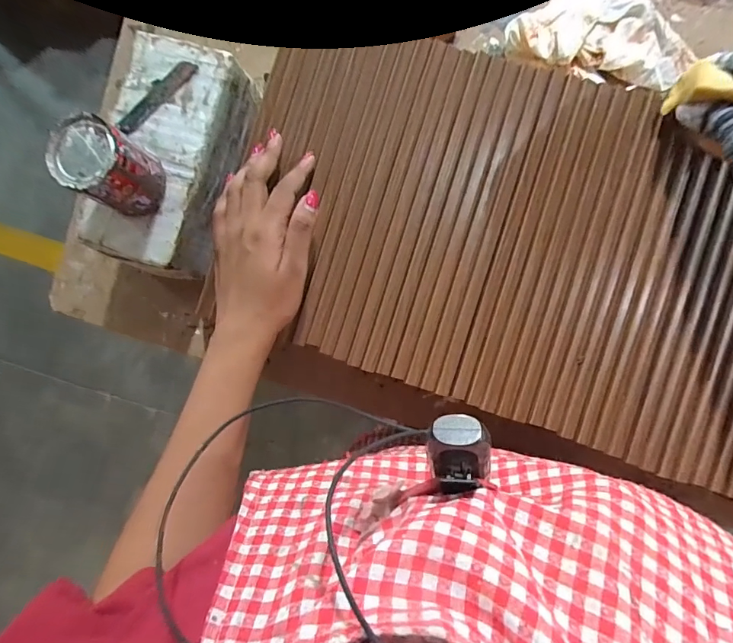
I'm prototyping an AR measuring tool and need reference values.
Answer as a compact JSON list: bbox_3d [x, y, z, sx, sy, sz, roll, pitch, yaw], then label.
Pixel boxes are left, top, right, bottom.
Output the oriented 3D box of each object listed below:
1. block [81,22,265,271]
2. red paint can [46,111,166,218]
[{"bbox_3d":[-0.204,-0.169,0.471,0.116,0.064,0.220,15,90,6],"label":"block"},{"bbox_3d":[-0.227,-0.137,0.406,0.065,0.075,0.061,0,88,8],"label":"red paint can"}]

